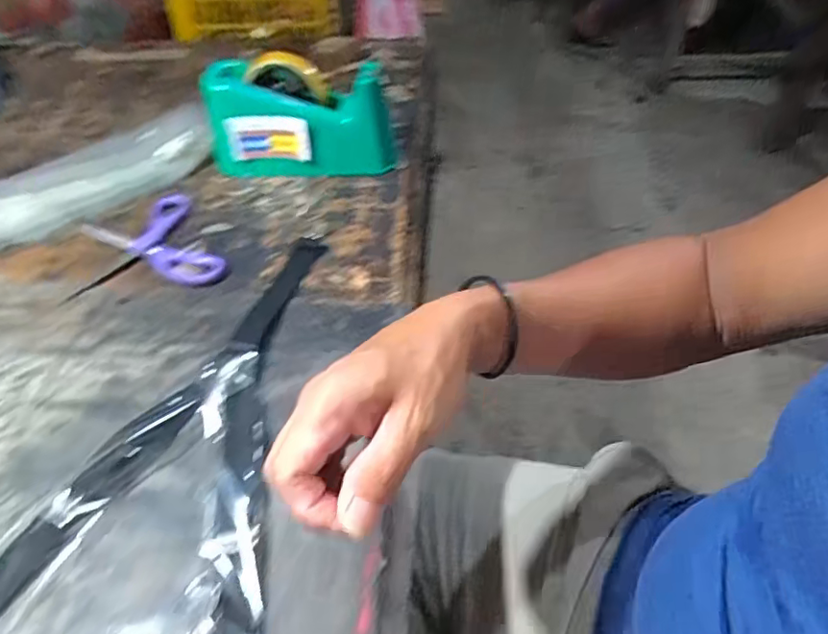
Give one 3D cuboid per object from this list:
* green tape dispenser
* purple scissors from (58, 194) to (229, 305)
[{"bbox_3d":[-0.120,-0.209,0.614,0.192,0.113,0.064,6,47,6],"label":"green tape dispenser"},{"bbox_3d":[-0.258,-0.078,0.565,0.143,0.012,0.146,-8,47,-7],"label":"purple scissors"}]

